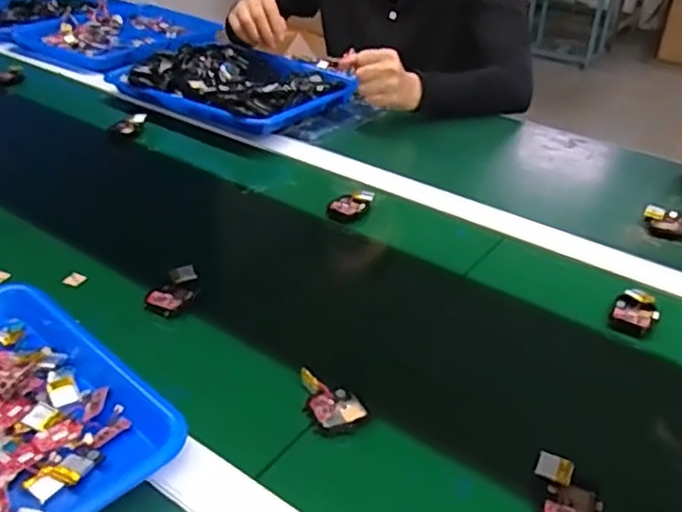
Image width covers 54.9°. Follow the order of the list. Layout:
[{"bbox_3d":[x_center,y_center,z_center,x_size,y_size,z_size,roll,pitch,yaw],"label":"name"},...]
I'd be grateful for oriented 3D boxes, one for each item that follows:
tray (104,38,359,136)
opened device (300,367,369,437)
[{"bbox_3d":[-0.152,-0.254,0.956,0.288,0.049,0.235,25,40,30],"label":"tray"},{"bbox_3d":[-0.006,0.106,0.484,0.039,0.024,0.047,-15,37,-23],"label":"opened device"}]

